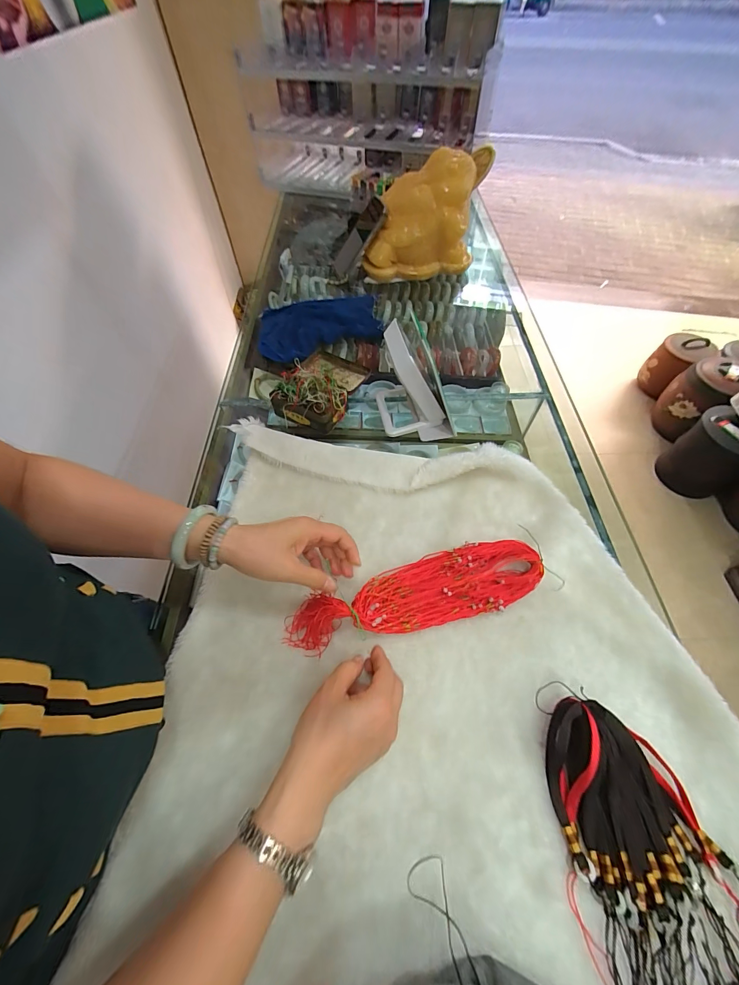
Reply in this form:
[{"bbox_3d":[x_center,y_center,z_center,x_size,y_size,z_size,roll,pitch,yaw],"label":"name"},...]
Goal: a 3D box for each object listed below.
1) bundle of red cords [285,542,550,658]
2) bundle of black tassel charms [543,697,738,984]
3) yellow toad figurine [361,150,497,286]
[{"bbox_3d":[0.051,0.111,0.392,0.283,0.042,0.075,-14,59,-5],"label":"bundle of red cords"},{"bbox_3d":[0.226,0.308,0.268,0.126,0.035,0.257,-13,59,-6],"label":"bundle of black tassel charms"},{"bbox_3d":[0.118,-0.580,0.746,0.258,0.173,0.139,-2,58,1],"label":"yellow toad figurine"}]

